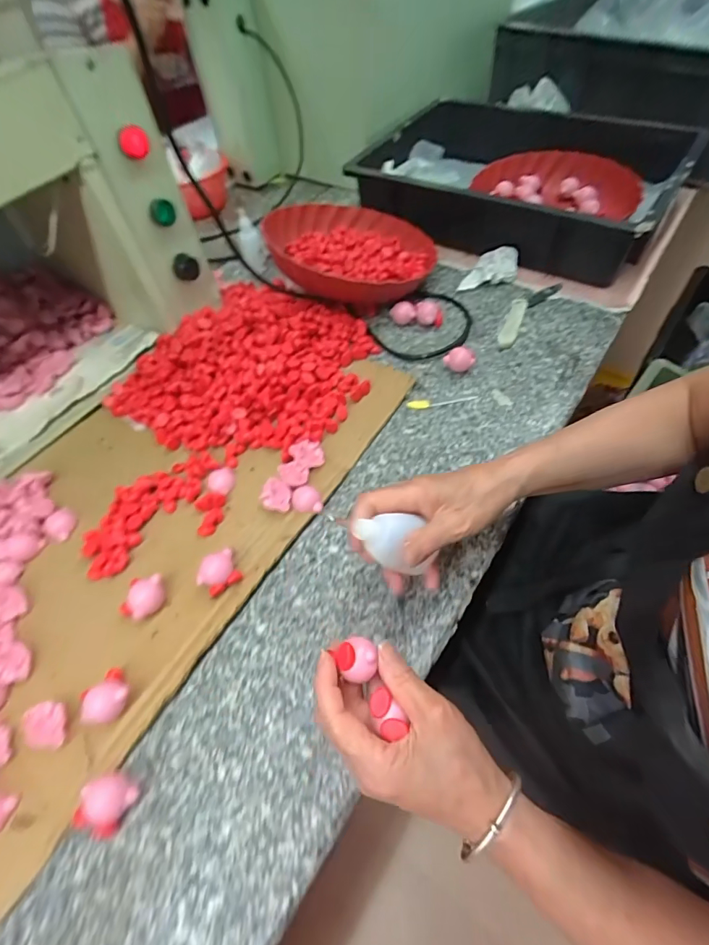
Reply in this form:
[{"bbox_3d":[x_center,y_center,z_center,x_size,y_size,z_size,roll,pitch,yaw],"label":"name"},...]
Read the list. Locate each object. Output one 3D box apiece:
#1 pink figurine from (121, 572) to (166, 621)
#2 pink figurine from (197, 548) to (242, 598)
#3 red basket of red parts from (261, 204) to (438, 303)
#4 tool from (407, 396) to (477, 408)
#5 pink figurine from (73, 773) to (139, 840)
[{"bbox_3d":[-0.182,0.108,0.384,0.031,0.021,0.036,8,57,11],"label":"pink figurine"},{"bbox_3d":[-0.120,0.090,0.395,0.036,0.024,0.027,-37,60,-19],"label":"pink figurine"},{"bbox_3d":[-0.001,-0.319,0.622,0.230,0.064,0.228,-1,57,2],"label":"red basket of red parts"},{"bbox_3d":[0.104,-0.084,0.523,0.083,0.004,0.012,-6,55,1],"label":"tool"},{"bbox_3d":[-0.176,0.235,0.313,0.034,0.023,0.036,-3,55,4],"label":"pink figurine"}]

